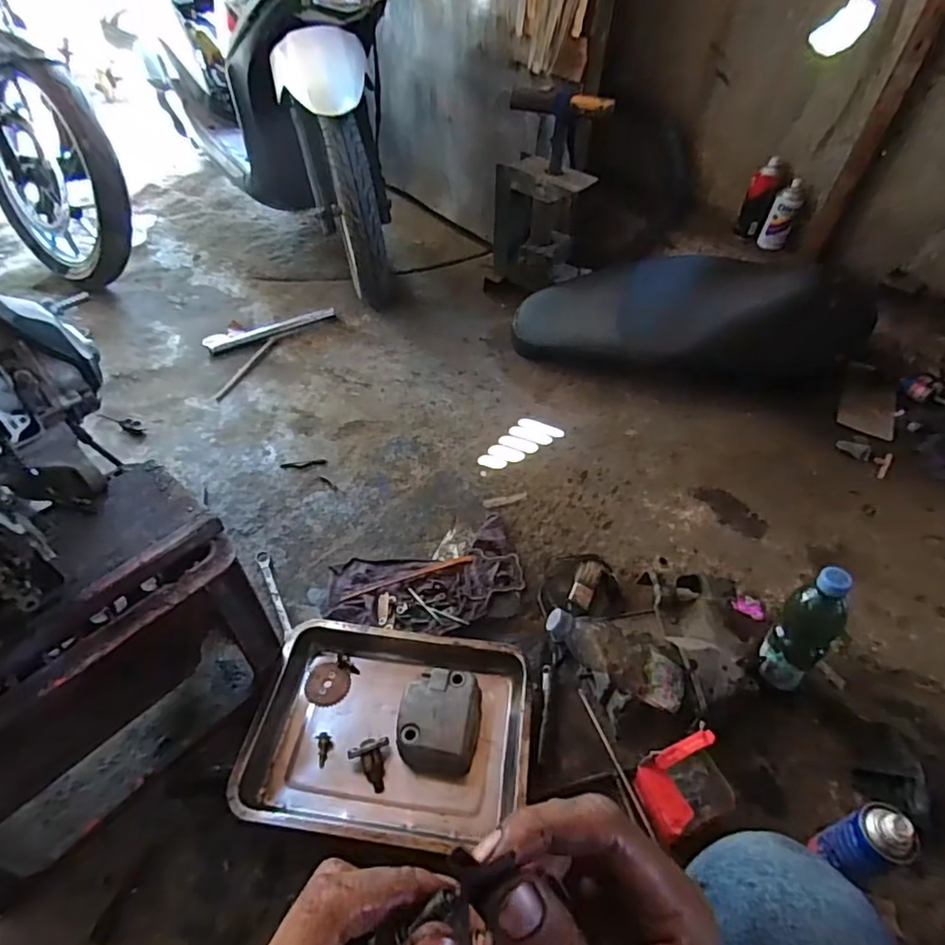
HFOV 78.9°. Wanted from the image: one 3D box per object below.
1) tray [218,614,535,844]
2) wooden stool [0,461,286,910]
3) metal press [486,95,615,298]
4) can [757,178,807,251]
[{"bbox_3d":[-0.105,0.332,0.755,0.347,0.050,0.252,4,46,5],"label":"tray"},{"bbox_3d":[-0.481,0.246,0.703,0.255,0.311,0.410,35,55,27],"label":"wooden stool"},{"bbox_3d":[0.182,-0.686,1.467,0.178,0.487,0.251,-31,57,-27],"label":"metal press"},{"bbox_3d":[0.760,-0.626,1.395,0.060,0.139,0.069,37,56,27],"label":"can"}]

